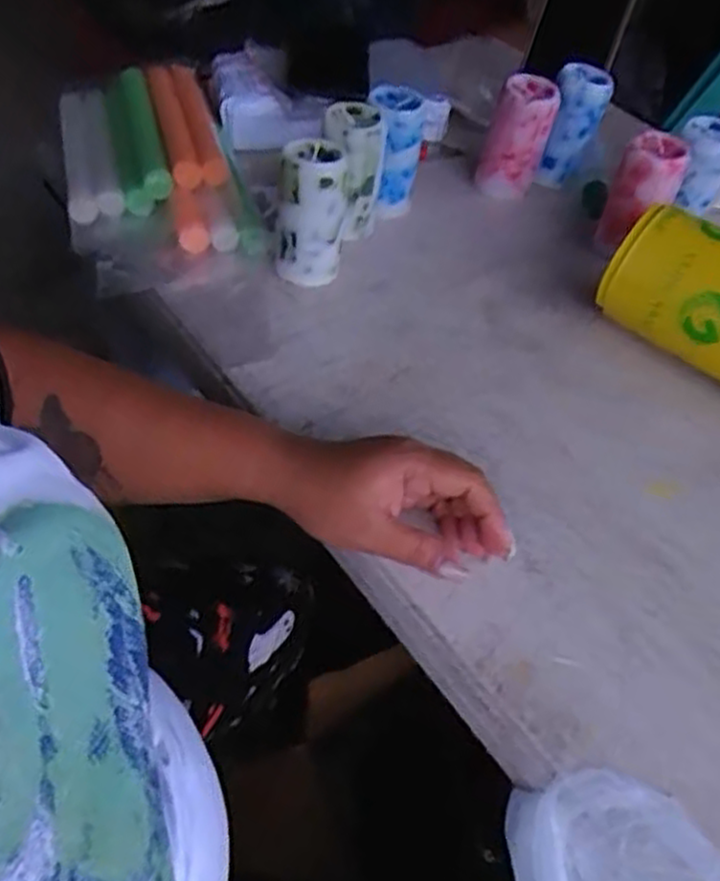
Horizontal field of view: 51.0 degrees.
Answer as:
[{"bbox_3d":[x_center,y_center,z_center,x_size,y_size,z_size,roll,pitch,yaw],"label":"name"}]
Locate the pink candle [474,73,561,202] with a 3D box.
[{"bbox_3d":[0.141,-0.273,0.687,0.057,0.097,0.047,18,50,9],"label":"pink candle"}]

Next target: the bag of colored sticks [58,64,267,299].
[{"bbox_3d":[-0.177,-0.233,0.645,0.147,0.047,0.299,-10,51,-15],"label":"bag of colored sticks"}]

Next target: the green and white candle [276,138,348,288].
[{"bbox_3d":[-0.036,-0.170,0.572,0.047,0.104,0.050,6,49,-1],"label":"green and white candle"}]

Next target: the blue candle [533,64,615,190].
[{"bbox_3d":[0.194,-0.282,0.694,0.046,0.105,0.049,18,50,9],"label":"blue candle"}]

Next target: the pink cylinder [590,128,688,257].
[{"bbox_3d":[0.236,-0.203,0.638,0.049,0.094,0.046,-5,50,-11],"label":"pink cylinder"}]

